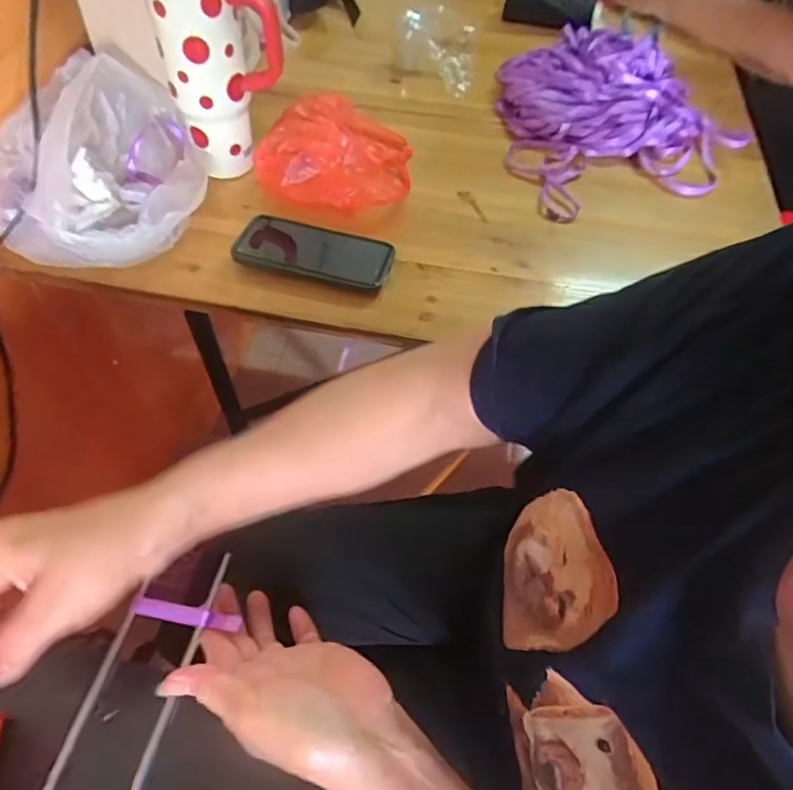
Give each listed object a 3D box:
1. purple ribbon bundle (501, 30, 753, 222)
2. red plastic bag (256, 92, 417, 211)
[{"bbox_3d":[0.285,-0.378,0.749,0.311,0.086,0.295,-14,58,-13],"label":"purple ribbon bundle"},{"bbox_3d":[-0.066,-0.297,0.681,0.175,0.053,0.192,11,56,4],"label":"red plastic bag"}]

